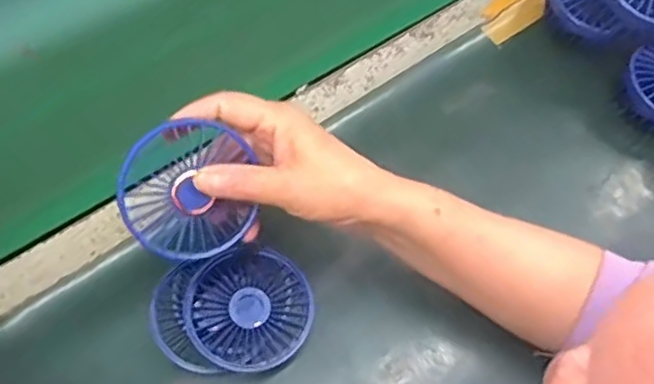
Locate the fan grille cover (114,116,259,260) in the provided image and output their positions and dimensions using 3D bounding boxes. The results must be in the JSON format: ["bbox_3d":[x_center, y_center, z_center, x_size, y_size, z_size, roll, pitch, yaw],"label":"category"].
[{"bbox_3d":[-0.087,0.001,0.397,0.079,0.012,0.080,1,98,-22],"label":"fan grille cover"}]

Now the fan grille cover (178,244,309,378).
[{"bbox_3d":[-0.057,0.082,0.466,0.087,0.013,0.090,-41,72,-18],"label":"fan grille cover"}]

